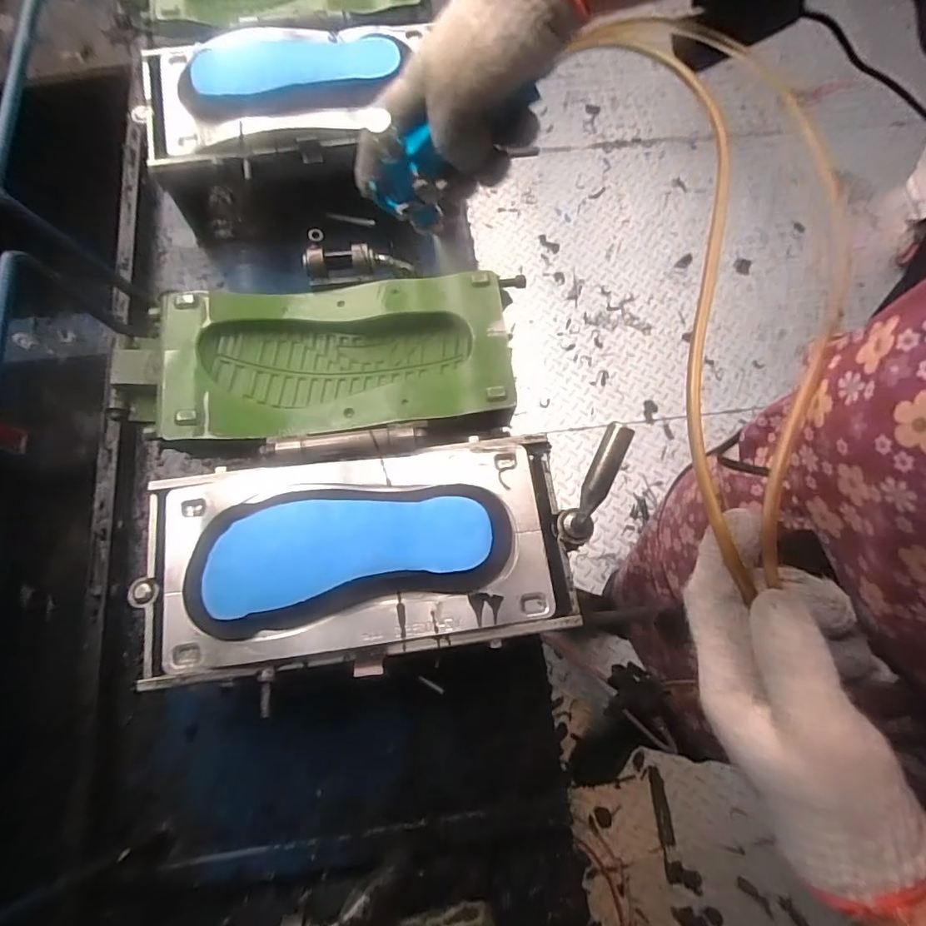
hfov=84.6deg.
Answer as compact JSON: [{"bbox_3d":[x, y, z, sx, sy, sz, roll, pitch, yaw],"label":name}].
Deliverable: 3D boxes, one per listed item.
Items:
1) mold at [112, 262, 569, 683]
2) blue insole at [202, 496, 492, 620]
[{"bbox_3d":[-0.119,-0.010,0.506,0.394,0.070,0.389,-11,72,1],"label":"mold"},{"bbox_3d":[-0.103,0.073,0.459,0.247,0.030,0.083,-12,72,0],"label":"blue insole"}]

